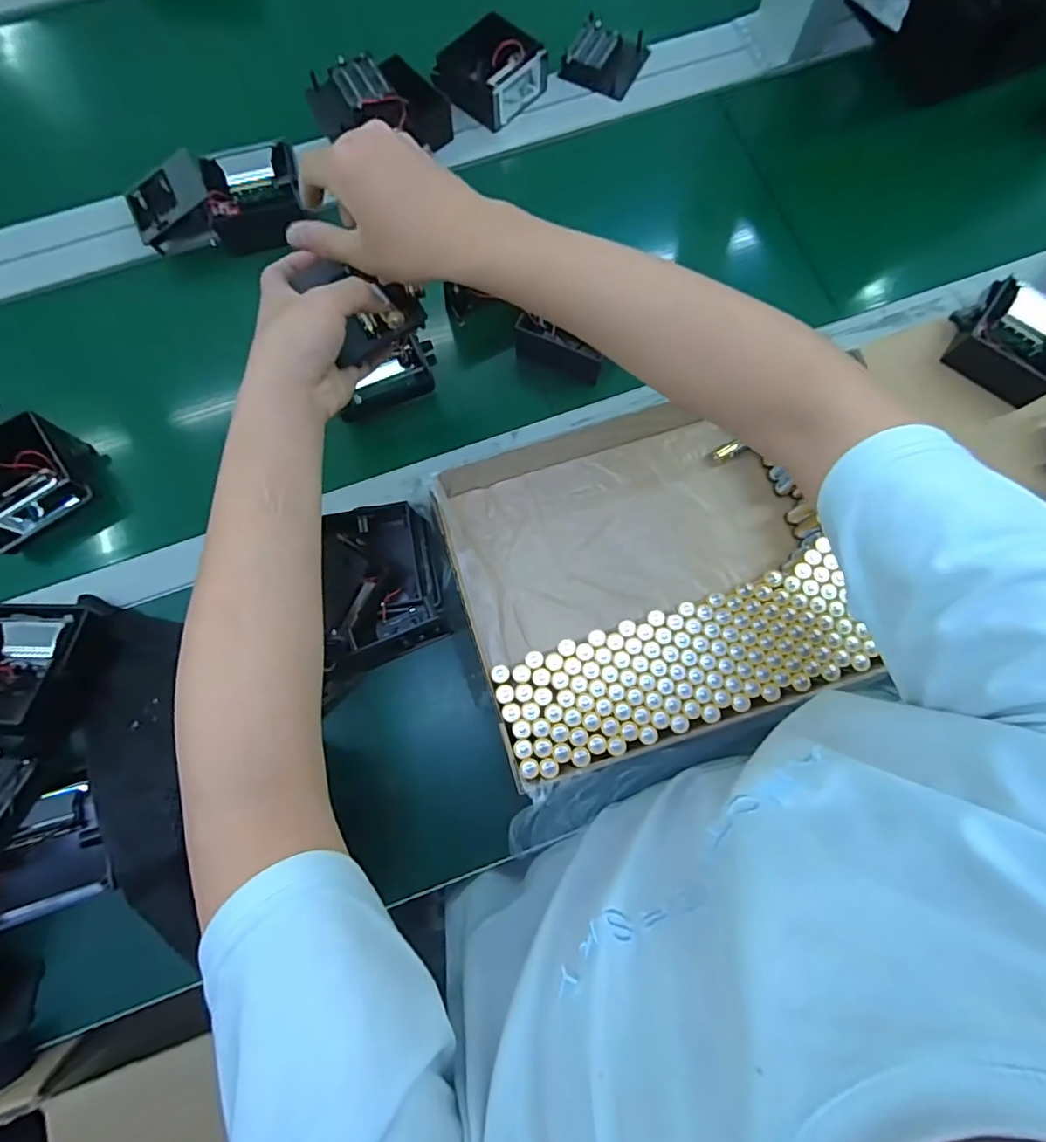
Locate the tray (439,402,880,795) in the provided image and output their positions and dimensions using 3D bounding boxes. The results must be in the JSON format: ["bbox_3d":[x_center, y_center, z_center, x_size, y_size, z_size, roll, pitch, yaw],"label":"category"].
[{"bbox_3d":[0.105,-0.007,0.457,0.309,0.052,0.271,-18,77,-6],"label":"tray"}]

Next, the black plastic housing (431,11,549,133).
[{"bbox_3d":[-0.031,-0.524,0.588,0.086,0.039,0.102,41,79,8],"label":"black plastic housing"}]

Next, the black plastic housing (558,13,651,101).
[{"bbox_3d":[0.090,-0.561,0.606,0.074,0.025,0.087,24,77,4],"label":"black plastic housing"}]

